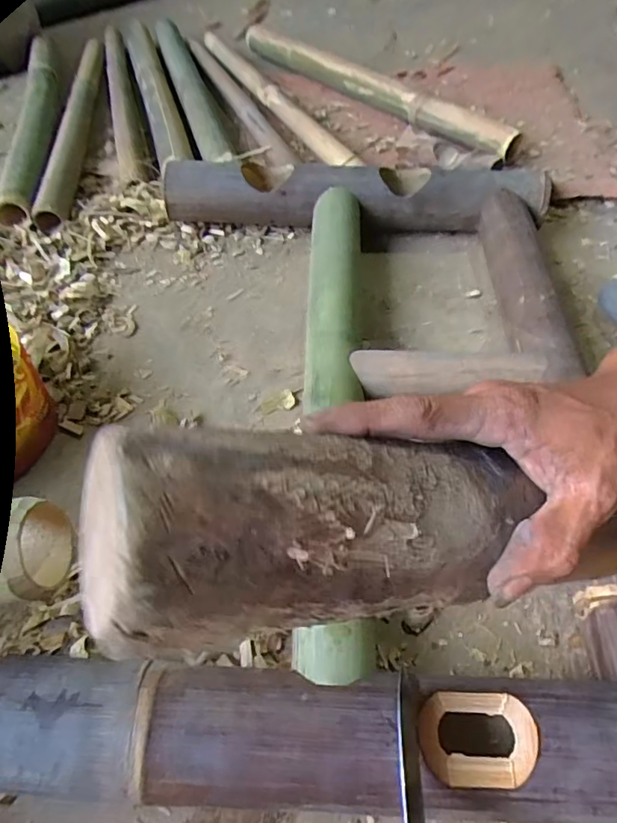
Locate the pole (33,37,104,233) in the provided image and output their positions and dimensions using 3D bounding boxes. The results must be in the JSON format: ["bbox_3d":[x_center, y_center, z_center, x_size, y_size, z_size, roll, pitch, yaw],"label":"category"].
[{"bbox_3d":[-0.400,-0.504,0.925,0.043,0.043,0.595,-5,53,-4],"label":"pole"}]

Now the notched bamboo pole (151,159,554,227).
[{"bbox_3d":[0.053,-0.278,0.726,0.488,0.097,0.072,5,53,4],"label":"notched bamboo pole"}]

